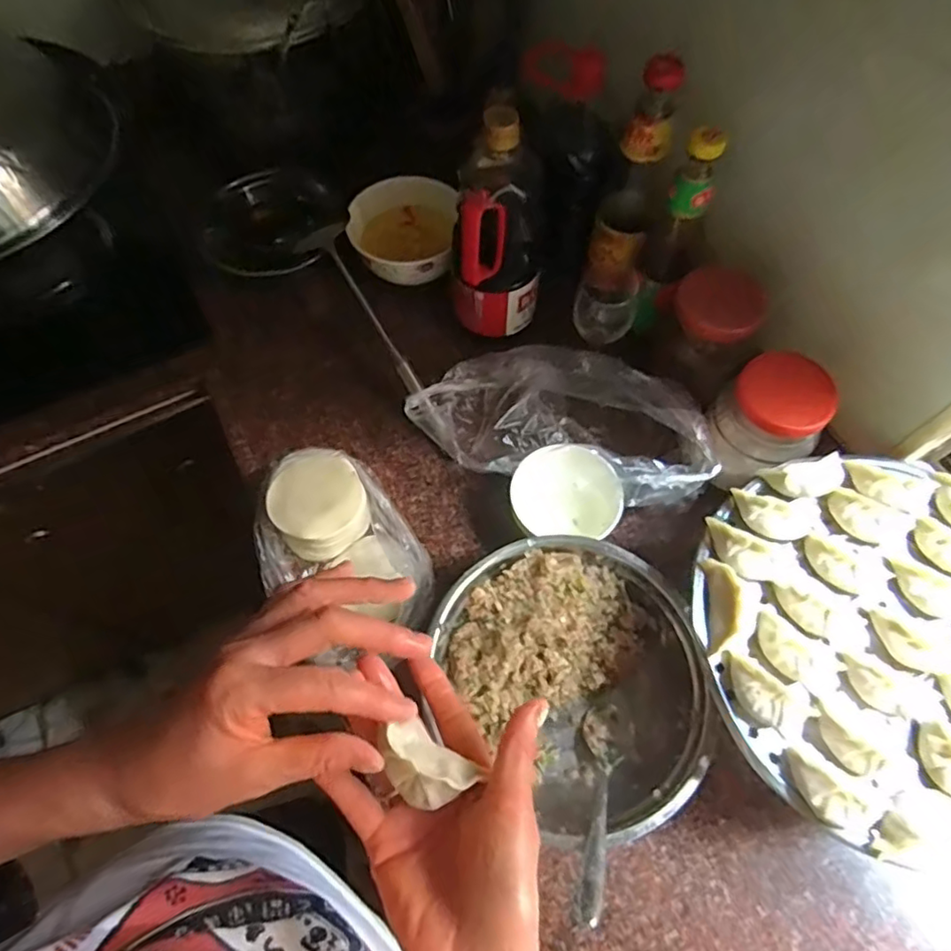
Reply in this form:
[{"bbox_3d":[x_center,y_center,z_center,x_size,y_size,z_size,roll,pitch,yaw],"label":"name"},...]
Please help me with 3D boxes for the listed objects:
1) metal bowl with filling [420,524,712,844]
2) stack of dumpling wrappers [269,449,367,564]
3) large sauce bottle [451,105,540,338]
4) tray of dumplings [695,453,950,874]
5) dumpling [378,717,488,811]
[{"bbox_3d":[0.083,0.175,0.533,0.232,0.072,0.224,0,64,0],"label":"metal bowl with filling"},{"bbox_3d":[-0.153,0.036,0.604,0.089,0.061,0.101,-35,69,-15],"label":"stack of dumpling wrappers"},{"bbox_3d":[0.021,-0.257,0.619,0.081,0.230,0.088,-10,65,-5],"label":"large sauce bottle"},{"bbox_3d":[0.326,0.126,0.456,0.293,0.038,0.285,3,64,1],"label":"tray of dumplings"},{"bbox_3d":[-0.029,0.152,0.313,0.051,0.021,0.033,34,69,15],"label":"dumpling"}]

